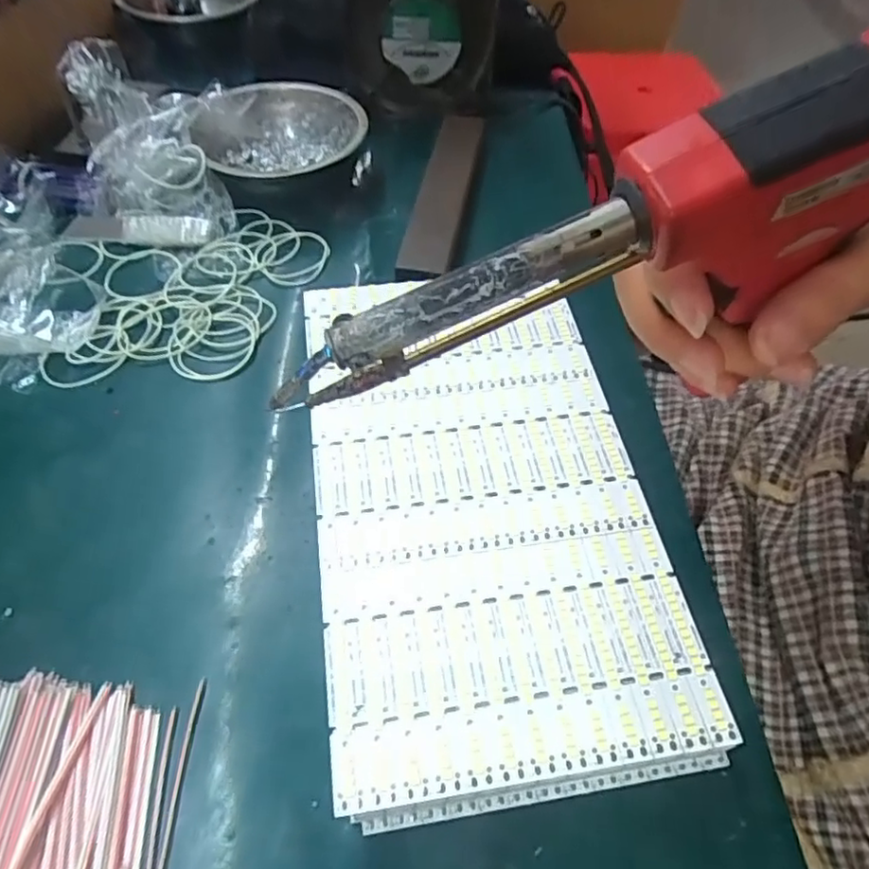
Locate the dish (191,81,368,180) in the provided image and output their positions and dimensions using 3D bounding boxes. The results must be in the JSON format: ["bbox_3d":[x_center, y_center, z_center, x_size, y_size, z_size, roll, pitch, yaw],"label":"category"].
[{"bbox_3d":[-0.111,-0.214,0.463,0.115,0.043,0.114,1,54,-2],"label":"dish"}]

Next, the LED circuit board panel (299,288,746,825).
[{"bbox_3d":[0.019,0.033,0.294,0.141,0.034,0.241,-6,54,-7],"label":"LED circuit board panel"}]

